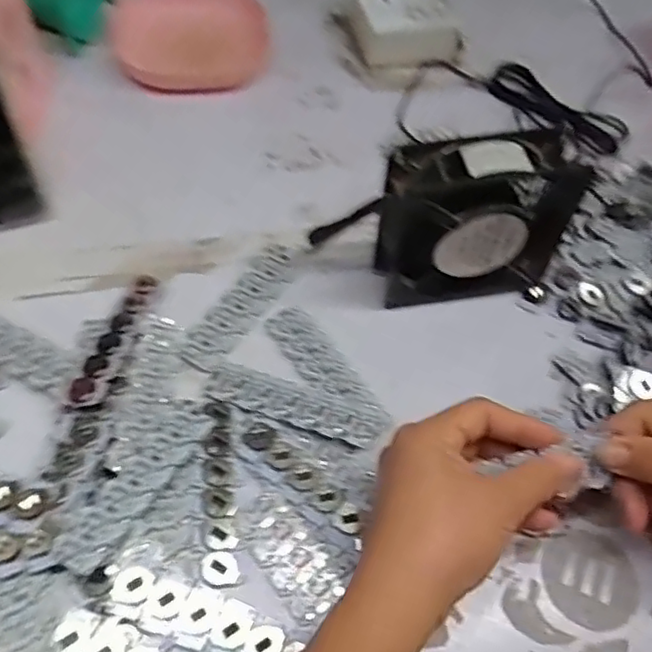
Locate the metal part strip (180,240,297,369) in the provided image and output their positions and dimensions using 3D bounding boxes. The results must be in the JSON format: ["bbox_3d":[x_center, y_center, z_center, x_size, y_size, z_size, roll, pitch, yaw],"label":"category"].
[{"bbox_3d":[-0.057,-0.016,0.450,0.031,0.005,0.116,26,57,12],"label":"metal part strip"}]

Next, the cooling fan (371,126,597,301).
[{"bbox_3d":[0.097,-0.066,0.429,0.125,0.119,0.045,-7,56,-10],"label":"cooling fan"}]

